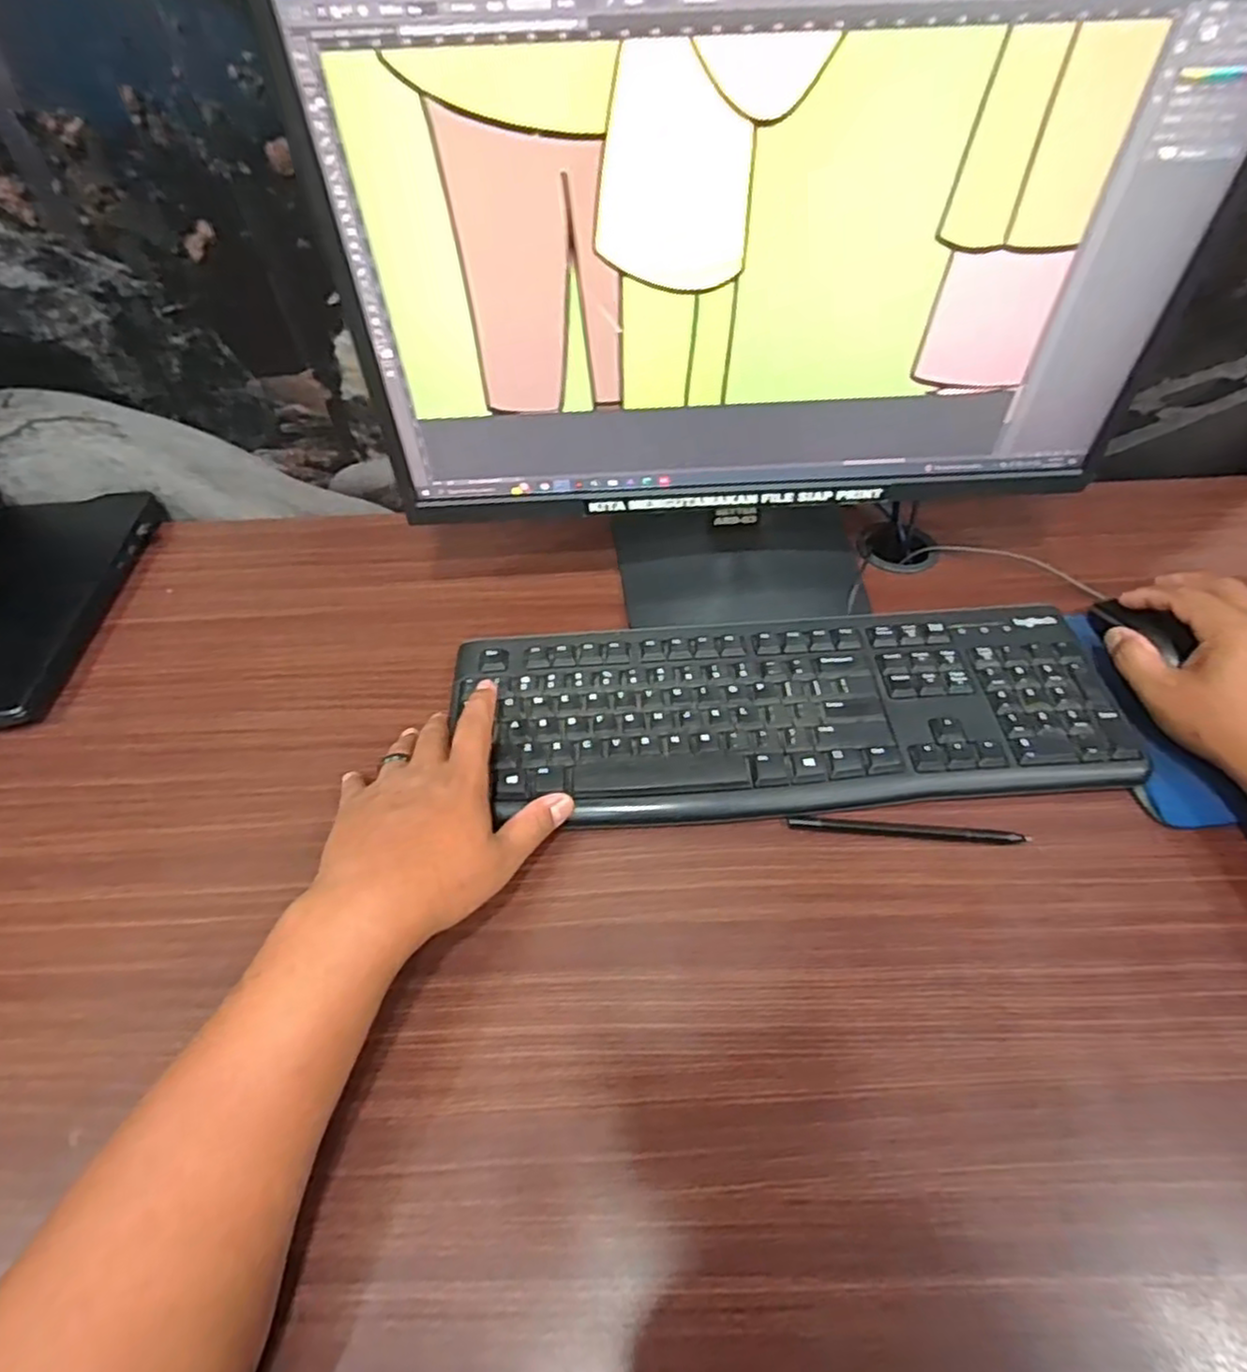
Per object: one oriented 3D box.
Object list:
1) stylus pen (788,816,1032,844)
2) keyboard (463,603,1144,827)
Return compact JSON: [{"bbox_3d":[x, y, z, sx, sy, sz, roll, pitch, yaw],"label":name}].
[{"bbox_3d":[0.171,0.087,0.415,0.137,0.004,0.008,3,51,6],"label":"stylus pen"},{"bbox_3d":[0.105,0.016,0.462,0.421,0.015,0.146,-3,50,1],"label":"keyboard"}]

